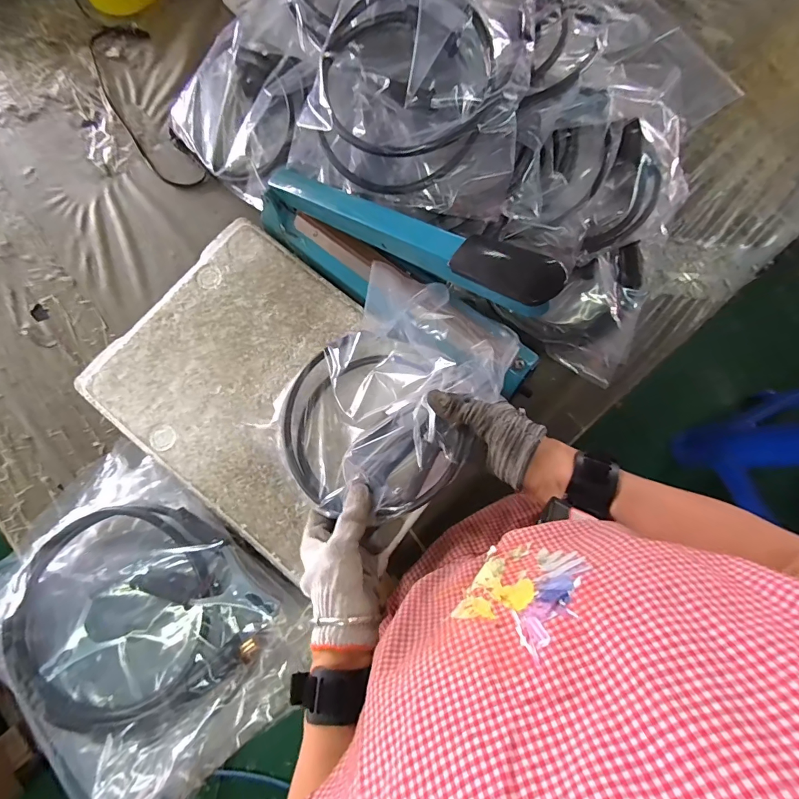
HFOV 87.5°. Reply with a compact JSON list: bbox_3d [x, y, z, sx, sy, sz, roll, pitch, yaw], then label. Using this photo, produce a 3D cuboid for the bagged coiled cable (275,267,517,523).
[{"bbox_3d":[-0.014,-0.009,0.441,0.209,0.040,0.264,30,81,25],"label":"bagged coiled cable"}]

